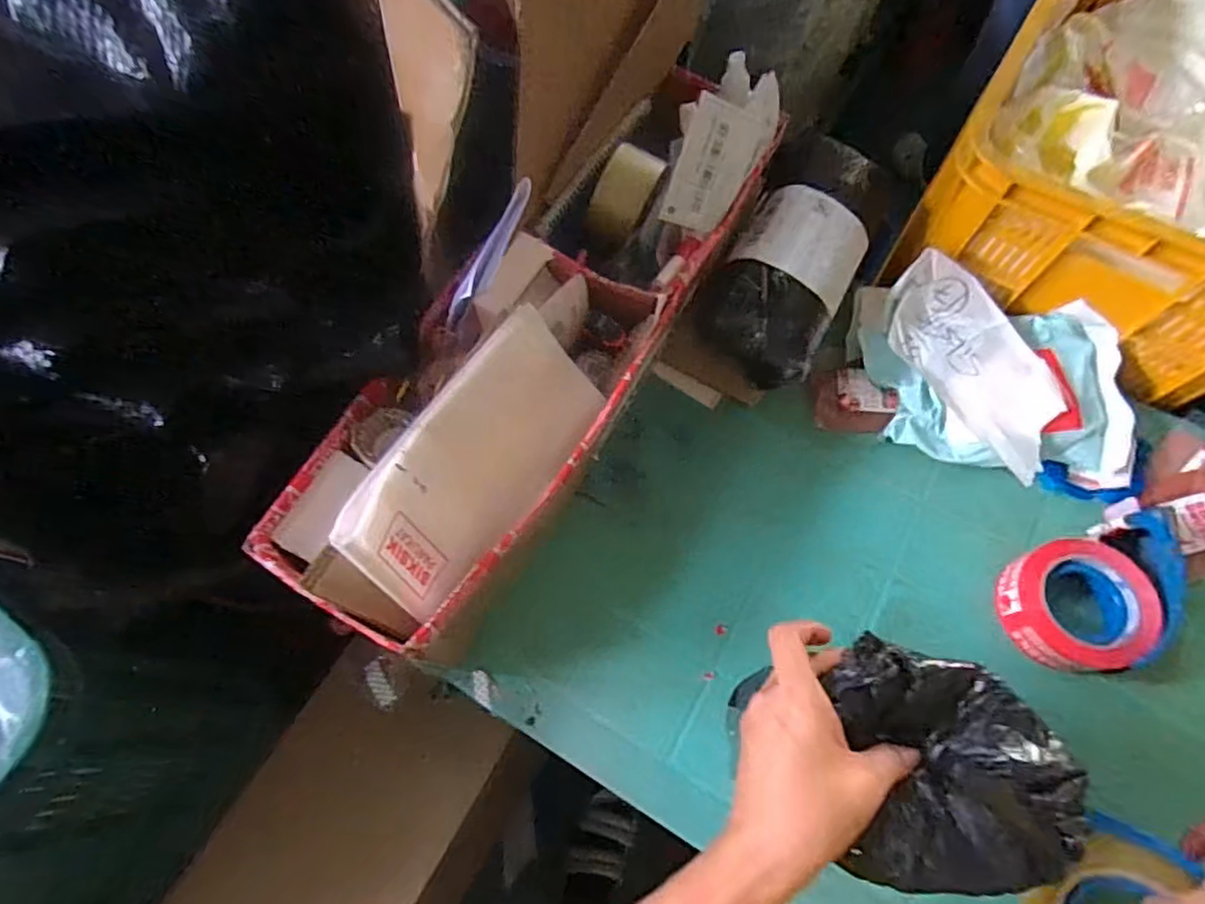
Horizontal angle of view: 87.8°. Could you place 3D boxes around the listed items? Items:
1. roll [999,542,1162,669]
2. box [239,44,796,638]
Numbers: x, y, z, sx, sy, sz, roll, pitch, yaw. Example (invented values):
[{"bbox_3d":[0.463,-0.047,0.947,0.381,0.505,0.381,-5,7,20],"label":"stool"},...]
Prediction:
[{"bbox_3d":[0.433,0.141,0.573,0.112,0.052,0.112,0,69,1],"label":"roll"},{"bbox_3d":[-0.034,-0.113,0.535,0.165,0.114,0.578,35,73,14],"label":"box"}]

